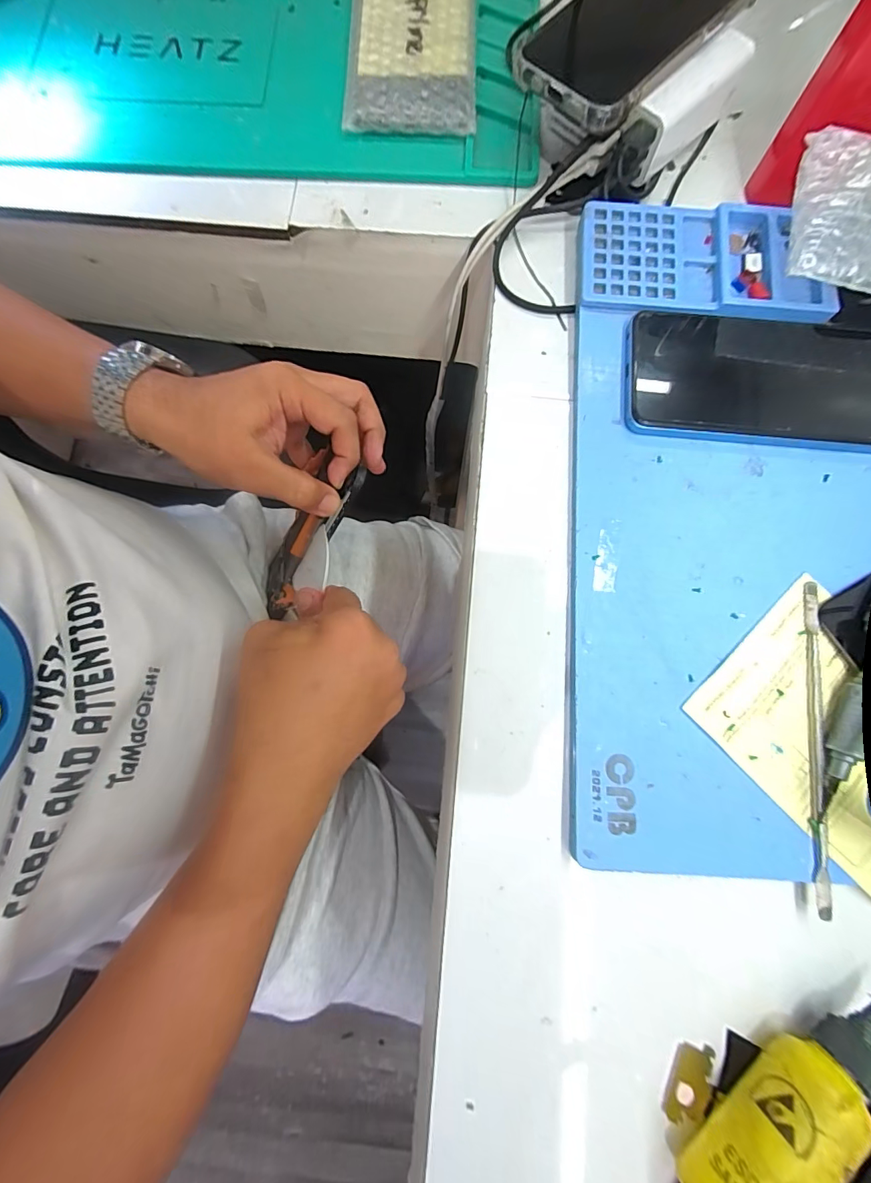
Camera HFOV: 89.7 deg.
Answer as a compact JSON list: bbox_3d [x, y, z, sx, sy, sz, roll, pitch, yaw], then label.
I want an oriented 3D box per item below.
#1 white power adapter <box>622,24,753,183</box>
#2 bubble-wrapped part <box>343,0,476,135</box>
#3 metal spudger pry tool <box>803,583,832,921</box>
[{"bbox_3d":[0.156,-0.307,0.282,0.089,0.049,0.022,-41,81,-8],"label":"white power adapter"},{"bbox_3d":[-0.016,-0.403,0.310,0.087,0.021,0.180,1,78,0],"label":"bubble-wrapped part"},{"bbox_3d":[0.194,0.075,0.223,0.008,0.004,0.161,7,78,1],"label":"metal spudger pry tool"}]

